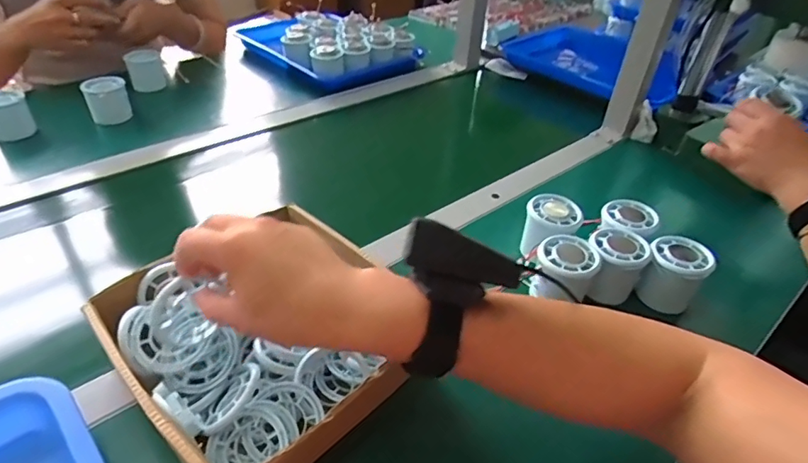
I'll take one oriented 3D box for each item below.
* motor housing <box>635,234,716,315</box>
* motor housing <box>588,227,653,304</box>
[{"bbox_3d":[0.261,0.044,0.493,0.054,0.054,0.058,19,41,19],"label":"motor housing"},{"bbox_3d":[0.208,0.035,0.507,0.056,0.060,0.057,20,42,20],"label":"motor housing"}]

